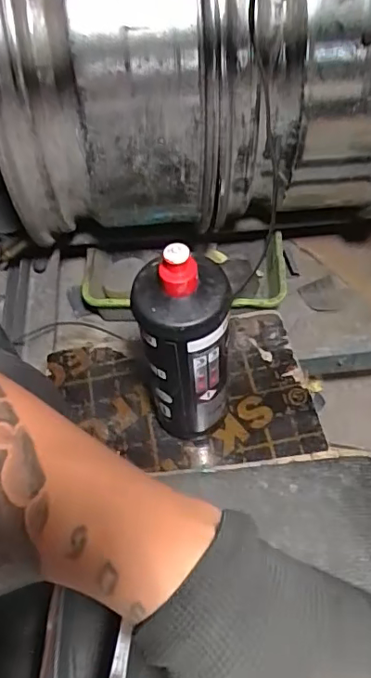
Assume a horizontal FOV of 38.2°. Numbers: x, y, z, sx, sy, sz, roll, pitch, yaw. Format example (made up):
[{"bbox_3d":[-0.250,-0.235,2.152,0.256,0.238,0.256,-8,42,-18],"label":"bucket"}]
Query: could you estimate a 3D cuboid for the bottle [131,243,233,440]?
[{"bbox_3d":[0.001,0.016,0.496,0.079,0.239,0.069,-5,58,1],"label":"bottle"}]

